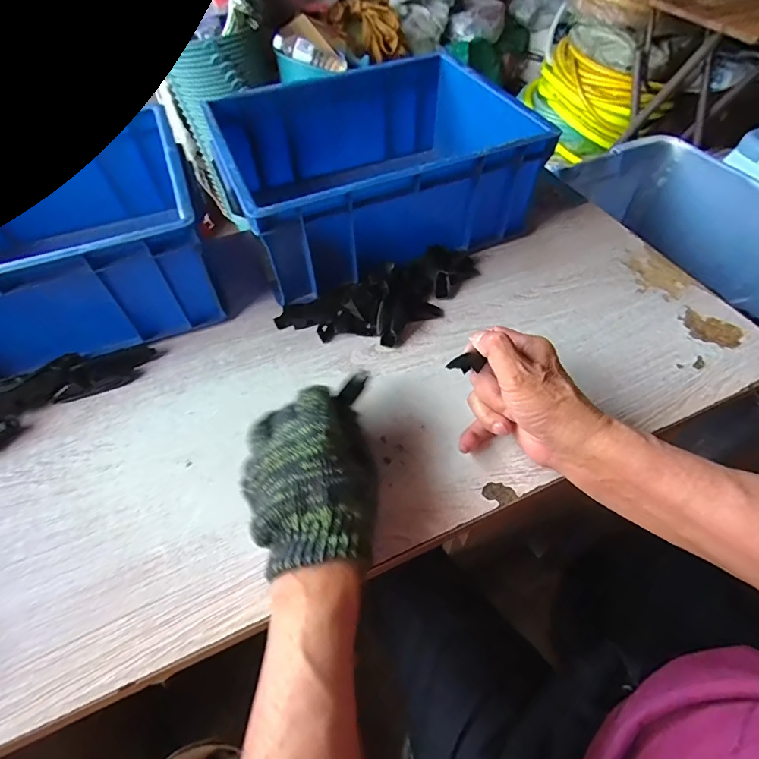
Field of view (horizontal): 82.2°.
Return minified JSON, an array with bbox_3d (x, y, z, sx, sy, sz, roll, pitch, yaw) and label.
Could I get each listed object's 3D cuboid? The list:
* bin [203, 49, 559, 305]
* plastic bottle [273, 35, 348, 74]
[{"bbox_3d":[0.009,-0.266,0.550,0.375,0.138,0.267,-20,56,-12],"label":"bin"},{"bbox_3d":[-0.196,-0.951,1.270,0.211,0.052,0.070,2,47,-26],"label":"plastic bottle"}]

